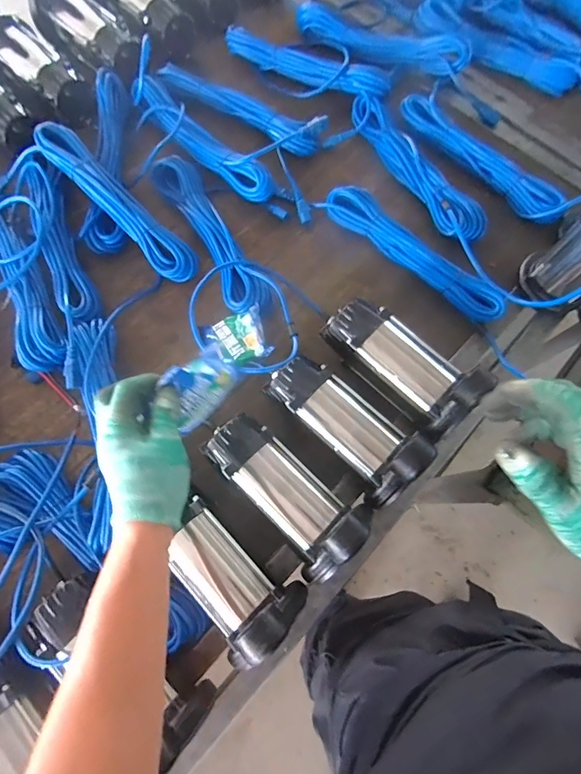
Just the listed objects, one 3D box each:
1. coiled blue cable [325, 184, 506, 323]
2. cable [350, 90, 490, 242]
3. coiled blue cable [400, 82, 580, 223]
[{"bbox_3d":[0.217,-0.238,0.724,0.367,0.041,0.069,41,76,11],"label":"coiled blue cable"},{"bbox_3d":[0.233,-0.410,0.782,0.084,0.045,0.363,-30,76,-10],"label":"cable"},{"bbox_3d":[0.368,-0.435,0.798,0.379,0.061,0.068,42,77,11],"label":"coiled blue cable"}]

